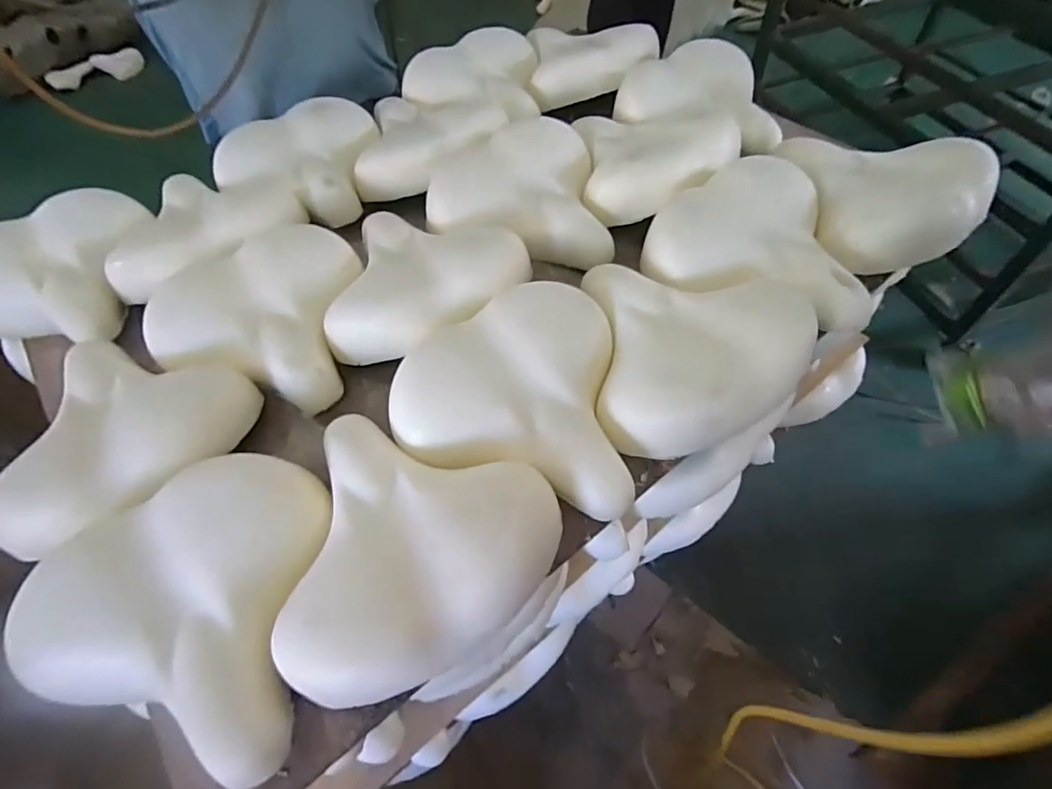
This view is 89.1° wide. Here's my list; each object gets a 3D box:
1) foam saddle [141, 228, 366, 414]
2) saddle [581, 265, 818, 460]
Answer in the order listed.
[{"bbox_3d":[-0.308,-0.093,0.603,0.214,0.069,0.229,-2,56,2],"label":"foam saddle"},{"bbox_3d":[0.183,-0.057,0.540,0.221,0.051,0.238,-1,56,3],"label":"saddle"}]

